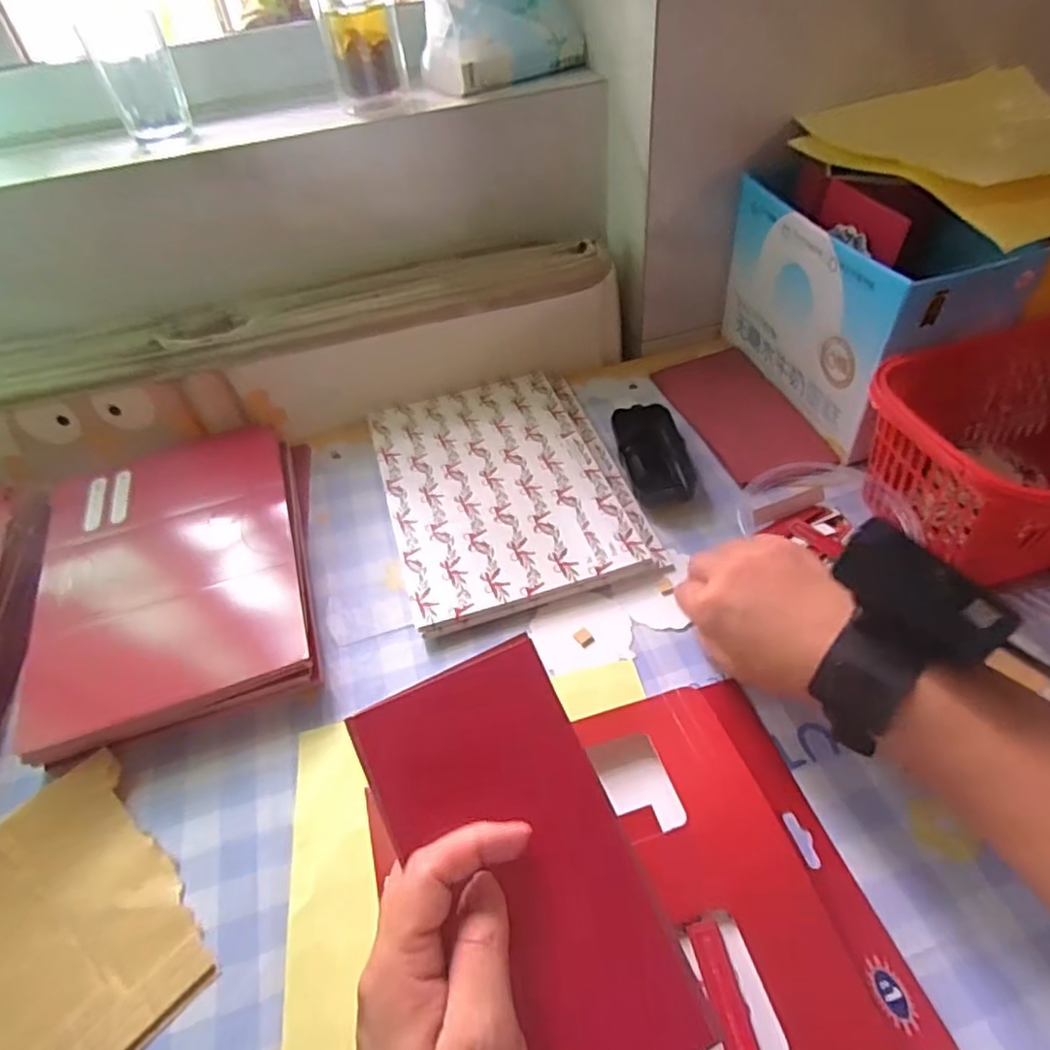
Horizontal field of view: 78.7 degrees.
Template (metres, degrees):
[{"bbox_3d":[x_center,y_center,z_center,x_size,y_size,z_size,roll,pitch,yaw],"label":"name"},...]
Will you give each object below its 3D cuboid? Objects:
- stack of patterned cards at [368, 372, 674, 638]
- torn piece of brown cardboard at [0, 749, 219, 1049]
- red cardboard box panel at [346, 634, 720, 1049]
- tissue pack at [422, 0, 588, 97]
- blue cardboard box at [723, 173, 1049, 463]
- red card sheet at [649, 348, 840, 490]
[{"bbox_3d":[-0.018,-0.037,0.541,0.191,0.015,0.257,-14,49,-8],"label":"stack of patterned cards"},{"bbox_3d":[-0.258,0.223,0.324,0.154,0.013,0.150,34,59,29],"label":"torn piece of brown cardboard"},{"bbox_3d":[0.002,0.144,0.264,0.086,0.012,0.178,-23,75,-15],"label":"red cardboard box panel"},{"bbox_3d":[-0.021,-0.448,0.574,0.139,0.074,0.078,-25,50,-16],"label":"tissue pack"},{"bbox_3d":[0.279,-0.191,0.554,0.112,0.158,0.223,-14,49,-8],"label":"blue cardboard box"},{"bbox_3d":[0.196,-0.105,0.591,0.093,0.009,0.177,-18,48,-5],"label":"red card sheet"}]

